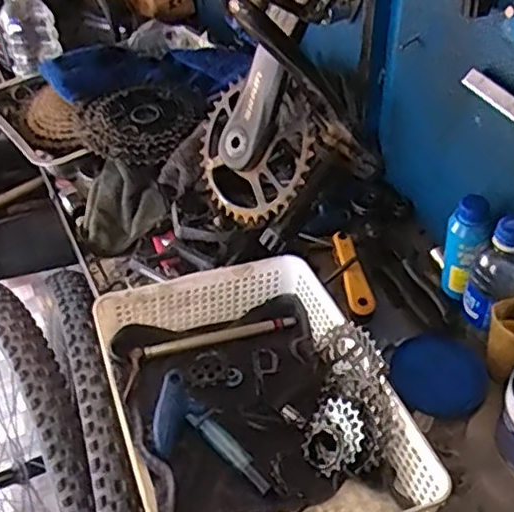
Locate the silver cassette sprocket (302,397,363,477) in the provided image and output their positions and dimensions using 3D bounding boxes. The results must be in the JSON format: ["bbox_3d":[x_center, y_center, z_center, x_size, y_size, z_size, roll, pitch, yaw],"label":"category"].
[{"bbox_3d":[0.079,0.179,0.643,0.060,0.028,0.068,35,93,44],"label":"silver cassette sprocket"}]

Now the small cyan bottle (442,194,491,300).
[{"bbox_3d":[0.231,-0.003,0.735,0.040,0.135,0.039,14,47,17],"label":"small cyan bottle"}]

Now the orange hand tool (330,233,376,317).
[{"bbox_3d":[0.117,0.019,0.800,0.030,0.021,0.121,-8,44,-5],"label":"orange hand tool"}]

